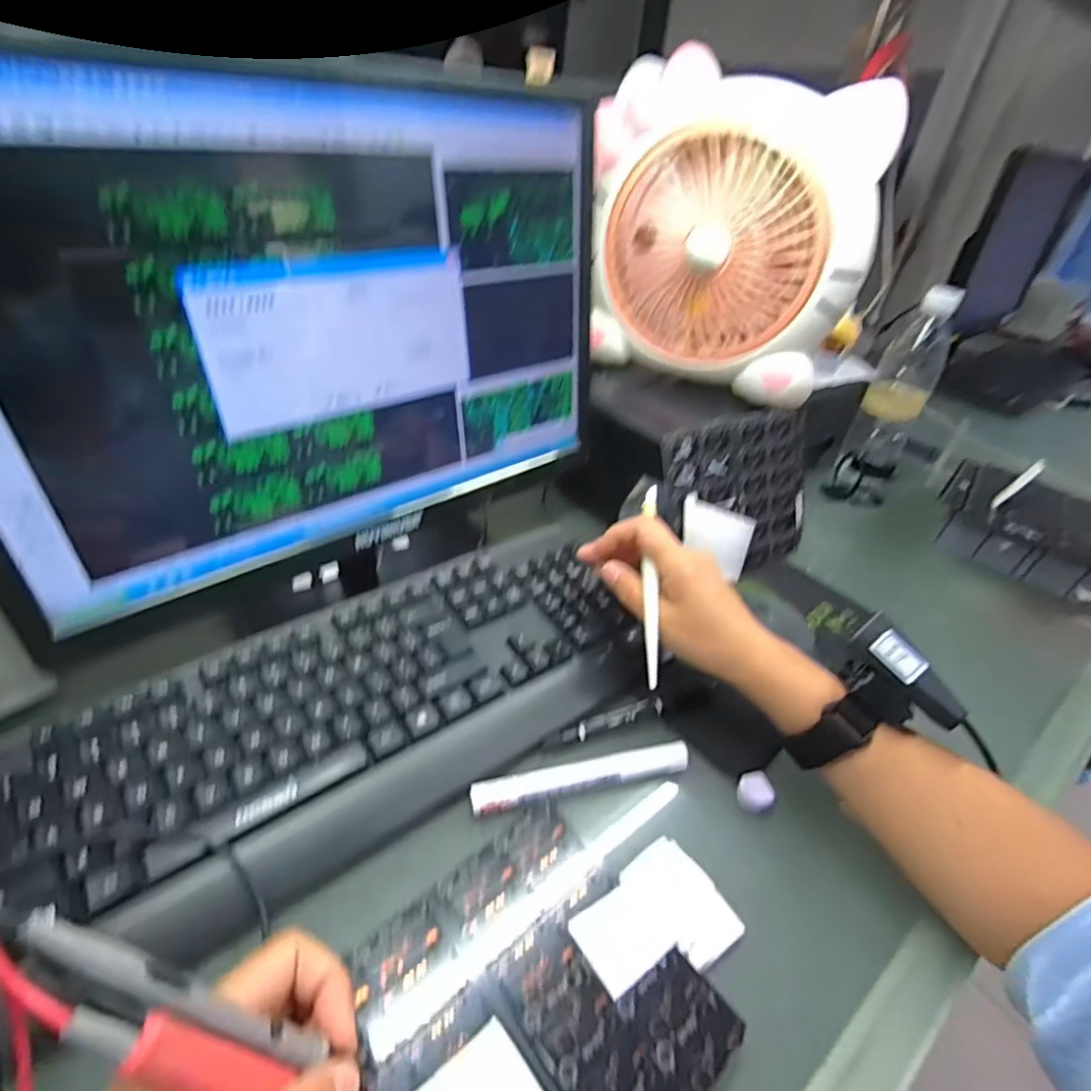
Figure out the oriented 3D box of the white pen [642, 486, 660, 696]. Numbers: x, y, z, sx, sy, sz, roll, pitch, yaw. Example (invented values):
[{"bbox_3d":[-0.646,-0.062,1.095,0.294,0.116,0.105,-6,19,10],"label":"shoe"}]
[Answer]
[{"bbox_3d":[0.071,0.023,0.393,0.010,0.007,0.150,6,61,-1],"label":"white pen"}]

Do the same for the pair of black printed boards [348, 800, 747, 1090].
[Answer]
[{"bbox_3d":[-0.014,0.217,0.261,0.163,0.004,0.140,-24,46,-35],"label":"pair of black printed boards"}]

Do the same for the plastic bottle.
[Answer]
[{"bbox_3d":[0.411,-0.184,0.660,0.064,0.190,0.069,21,39,18],"label":"plastic bottle"}]

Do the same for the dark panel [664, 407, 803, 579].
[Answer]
[{"bbox_3d":[0.185,-0.046,0.548,0.171,0.149,0.010,-16,20,-25],"label":"dark panel"}]

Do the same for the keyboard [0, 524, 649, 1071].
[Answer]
[{"bbox_3d":[-0.116,0.104,0.374,0.405,0.039,0.156,-20,44,-31],"label":"keyboard"}]

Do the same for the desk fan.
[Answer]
[{"bbox_3d":[0.166,-0.278,0.534,0.255,0.233,0.106,29,42,27],"label":"desk fan"}]

